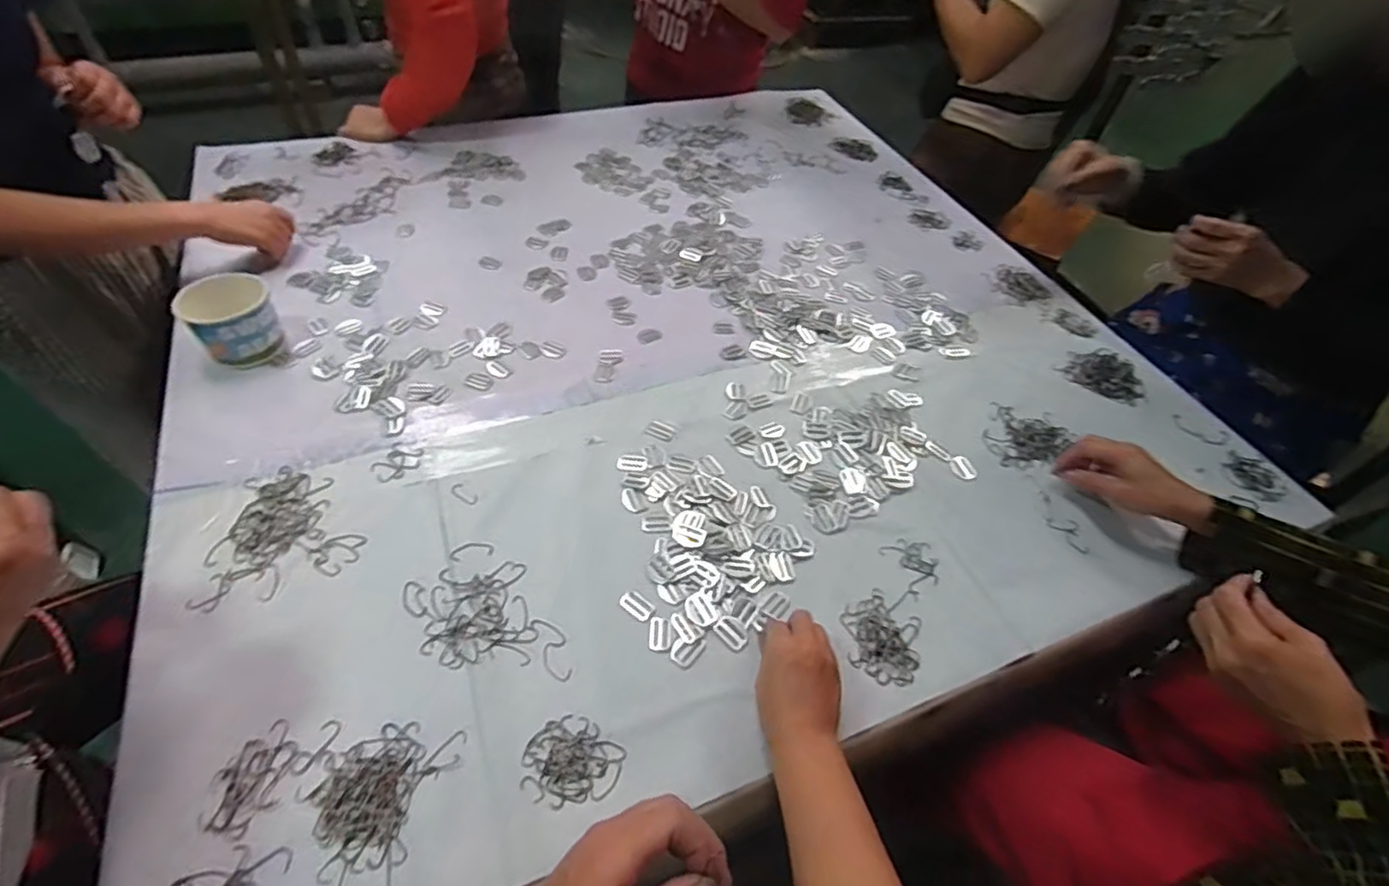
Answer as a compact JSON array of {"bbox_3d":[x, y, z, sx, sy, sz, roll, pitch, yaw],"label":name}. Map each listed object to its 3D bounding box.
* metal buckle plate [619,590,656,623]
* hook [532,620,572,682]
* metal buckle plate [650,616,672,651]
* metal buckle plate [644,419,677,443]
[{"bbox_3d":[-0.054,0.152,0.605,0.033,0.004,0.020,33,54,22],"label":"metal buckle plate"},{"bbox_3d":[-0.125,0.182,0.570,0.024,0.004,0.062,-15,52,-18],"label":"hook"},{"bbox_3d":[-0.031,0.174,0.587,0.020,0.004,0.032,3,49,-3],"label":"metal buckle plate"},{"bbox_3d":[-0.039,-0.014,0.744,0.033,0.004,0.025,19,50,11],"label":"metal buckle plate"}]

